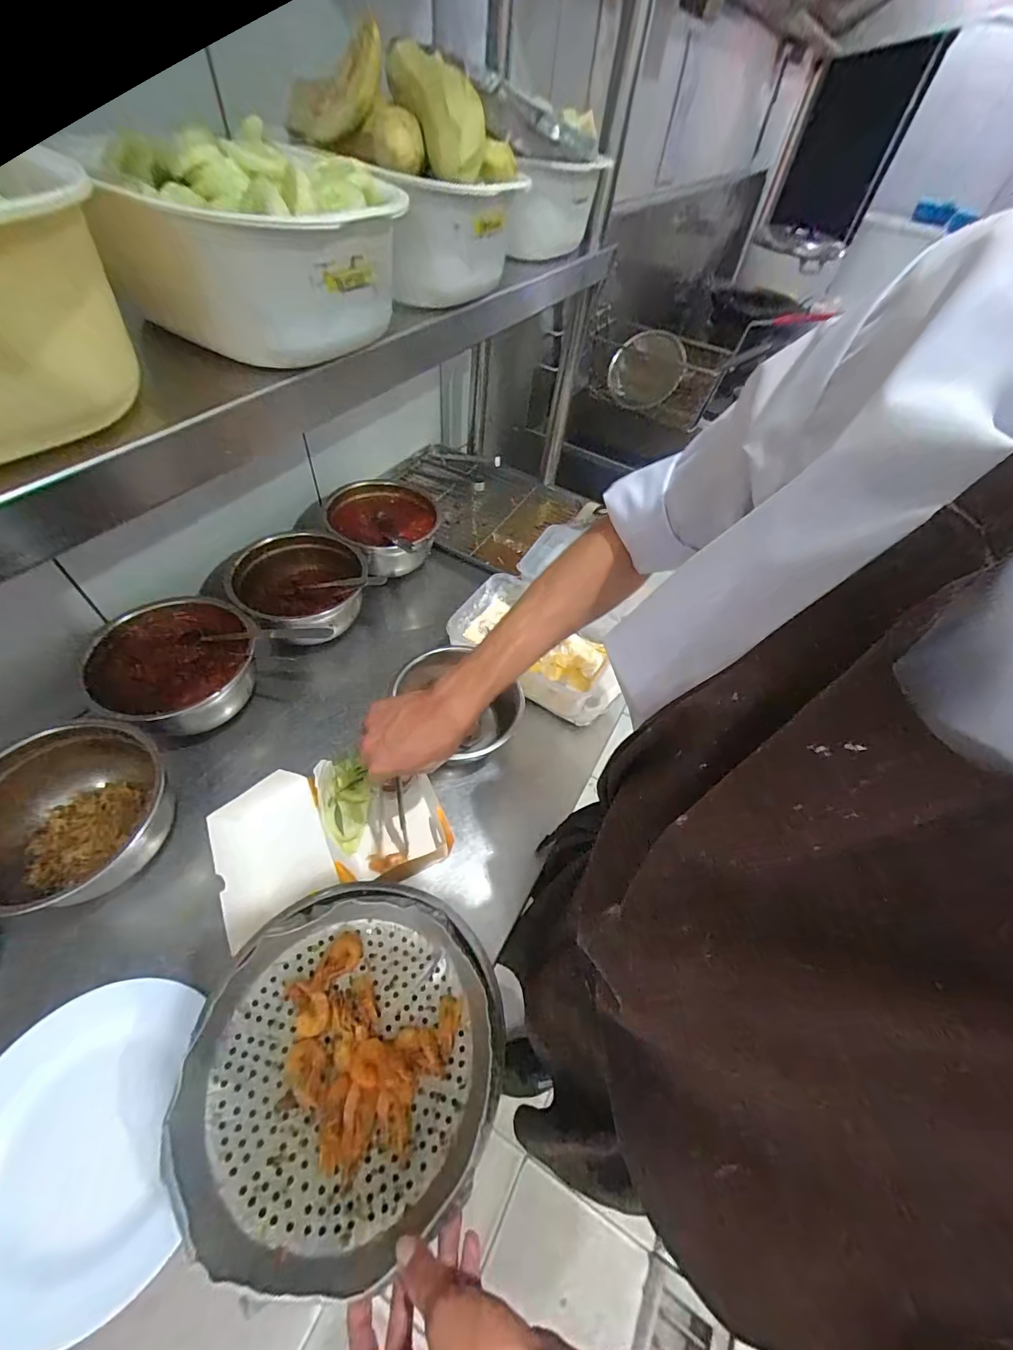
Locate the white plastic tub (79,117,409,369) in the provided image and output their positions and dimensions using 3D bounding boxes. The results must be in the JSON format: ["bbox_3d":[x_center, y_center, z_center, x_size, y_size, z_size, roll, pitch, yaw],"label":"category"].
[{"bbox_3d":[-0.185,-0.319,0.354,0.187,0.100,0.198,-10,54,-13],"label":"white plastic tub"}]

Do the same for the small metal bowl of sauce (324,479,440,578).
[{"bbox_3d":[-0.214,-0.257,0.823,0.177,0.087,0.197,-9,54,-13],"label":"small metal bowl of sauce"}]

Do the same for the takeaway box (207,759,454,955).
[{"bbox_3d":[-0.199,0.181,0.538,0.243,0.072,0.156,-21,57,-20],"label":"takeaway box"}]

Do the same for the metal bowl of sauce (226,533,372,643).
[{"bbox_3d":[-0.315,-0.121,0.721,0.188,0.107,0.181,3,52,-4],"label":"metal bowl of sauce"}]

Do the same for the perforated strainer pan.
[{"bbox_3d":[-0.132,0.320,0.401,0.242,0.054,0.249,3,52,-4],"label":"perforated strainer pan"}]

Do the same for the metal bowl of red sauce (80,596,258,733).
[{"bbox_3d":[-0.421,0.001,0.617,0.183,0.107,0.183,3,52,-4],"label":"metal bowl of red sauce"}]

